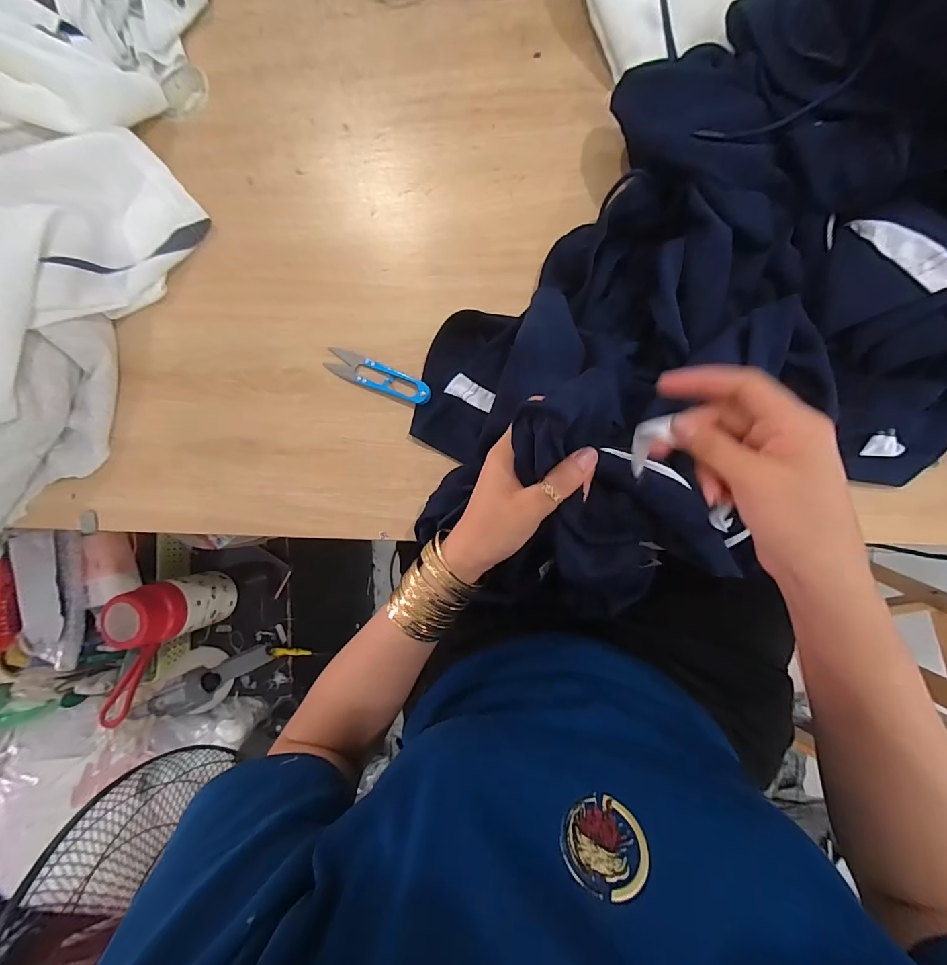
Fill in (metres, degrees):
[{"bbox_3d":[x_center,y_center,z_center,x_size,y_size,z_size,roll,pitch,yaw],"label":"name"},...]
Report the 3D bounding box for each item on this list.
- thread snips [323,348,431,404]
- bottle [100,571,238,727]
[{"bbox_3d":[-0.099,-0.110,0.431,0.119,0.008,0.029,23,92,8],"label":"thread snips"},{"bbox_3d":[-0.531,0.257,0.728,0.089,0.194,0.190,16,92,9],"label":"bottle"}]

